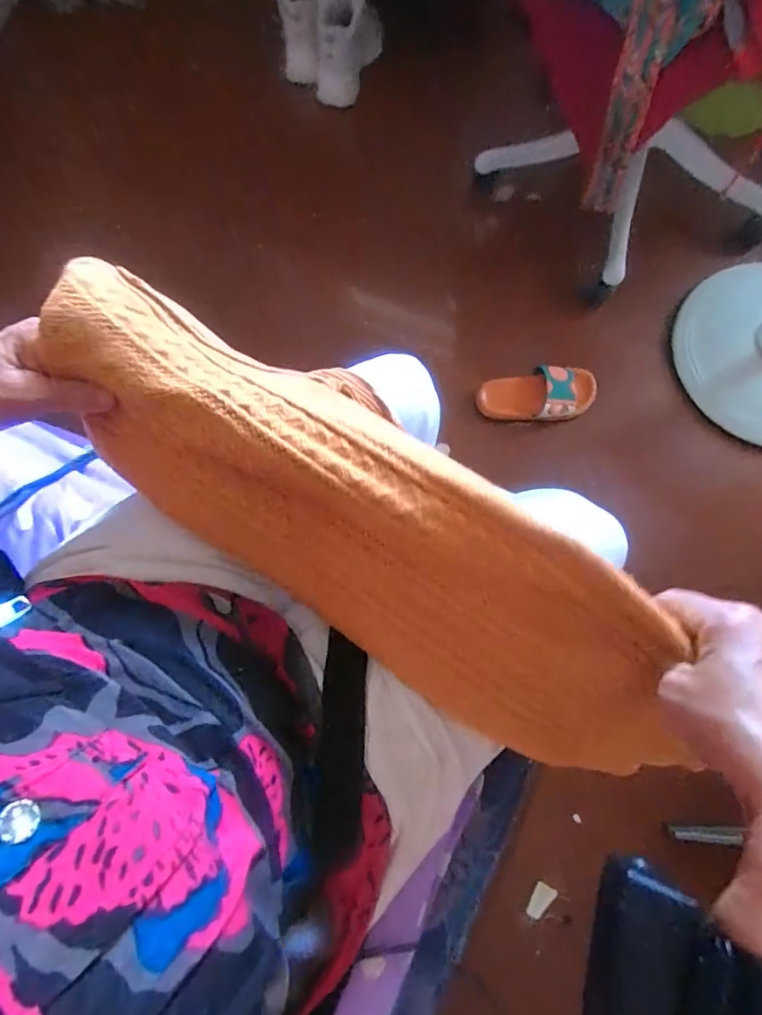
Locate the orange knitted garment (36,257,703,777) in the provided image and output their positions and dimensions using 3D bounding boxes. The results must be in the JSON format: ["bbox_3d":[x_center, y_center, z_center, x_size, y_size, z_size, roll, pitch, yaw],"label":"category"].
[{"bbox_3d":[-0.008,0.020,0.338,0.462,0.127,0.122,35,80,-1],"label":"orange knitted garment"}]

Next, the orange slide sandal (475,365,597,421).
[{"bbox_3d":[0.298,-0.214,1.010,0.224,0.057,0.098,-2,77,1],"label":"orange slide sandal"}]

